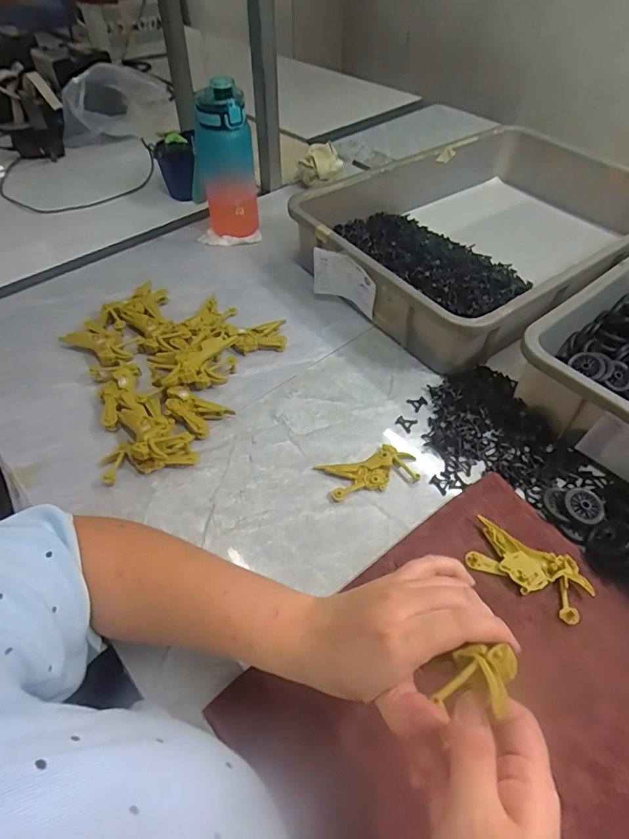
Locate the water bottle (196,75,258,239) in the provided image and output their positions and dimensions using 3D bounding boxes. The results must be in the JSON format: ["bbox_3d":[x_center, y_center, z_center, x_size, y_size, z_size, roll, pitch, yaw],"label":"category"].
[{"bbox_3d":[-0.133,-0.387,0.726,0.078,0.227,0.069,-11,51,-10],"label":"water bottle"}]

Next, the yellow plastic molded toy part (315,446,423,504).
[{"bbox_3d":[0.059,0.054,0.497,0.099,0.012,0.045,-14,52,-12],"label":"yellow plastic molded toy part"}]

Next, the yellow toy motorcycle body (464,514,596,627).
[{"bbox_3d":[0.190,0.132,0.423,0.100,0.011,0.051,29,55,21],"label":"yellow toy motorcycle body"}]

